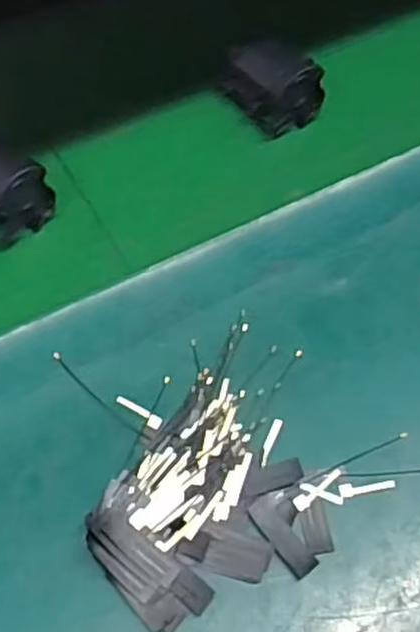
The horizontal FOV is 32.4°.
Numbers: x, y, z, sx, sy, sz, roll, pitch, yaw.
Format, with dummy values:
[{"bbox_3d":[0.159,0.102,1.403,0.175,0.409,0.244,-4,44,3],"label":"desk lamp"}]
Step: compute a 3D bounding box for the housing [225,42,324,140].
[{"bbox_3d":[0.043,-0.167,0.514,0.052,0.039,0.064,-35,63,-20],"label":"housing"}]

